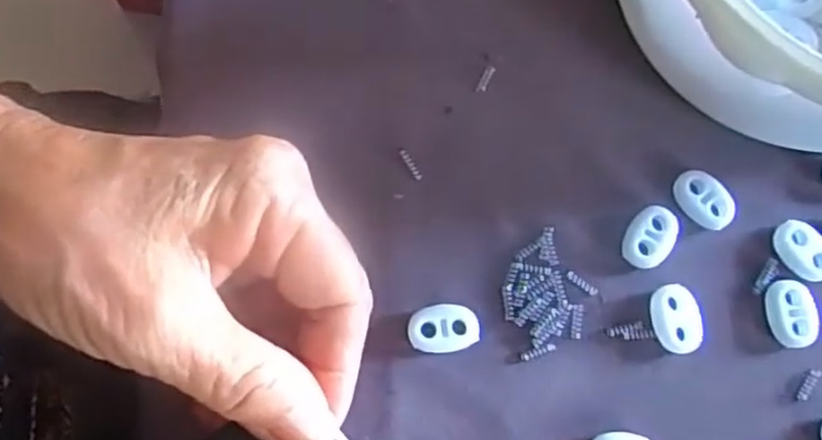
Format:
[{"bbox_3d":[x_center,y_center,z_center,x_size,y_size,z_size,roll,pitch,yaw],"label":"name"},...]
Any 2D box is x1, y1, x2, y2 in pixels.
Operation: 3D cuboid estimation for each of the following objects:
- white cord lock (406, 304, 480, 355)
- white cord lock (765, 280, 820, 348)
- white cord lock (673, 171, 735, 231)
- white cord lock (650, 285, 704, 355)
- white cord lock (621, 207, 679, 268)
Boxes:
[{"bbox_3d":[0.011,0.035,0.233,0.023,0.005,0.015,-3,79,-2],"label":"white cord lock"},{"bbox_3d":[0.128,0.032,0.239,0.015,0.006,0.021,-1,79,-2],"label":"white cord lock"},{"bbox_3d":[0.101,-0.007,0.245,0.015,0.005,0.023,-38,82,-8],"label":"white cord lock"},{"bbox_3d":[0.088,0.033,0.237,0.016,0.004,0.022,-8,79,-3],"label":"white cord lock"},{"bbox_3d":[0.081,0.006,0.242,0.015,0.005,0.022,39,80,6],"label":"white cord lock"}]

